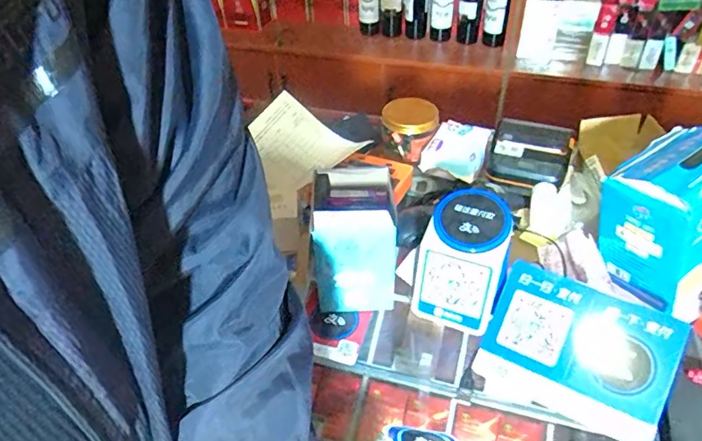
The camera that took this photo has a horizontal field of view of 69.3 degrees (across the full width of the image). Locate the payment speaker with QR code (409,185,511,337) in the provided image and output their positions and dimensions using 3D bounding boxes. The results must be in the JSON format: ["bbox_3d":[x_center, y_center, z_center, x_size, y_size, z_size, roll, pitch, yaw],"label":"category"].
[{"bbox_3d":[0.114,0.039,0.528,0.088,0.107,0.096,14,44,18],"label":"payment speaker with QR code"}]

